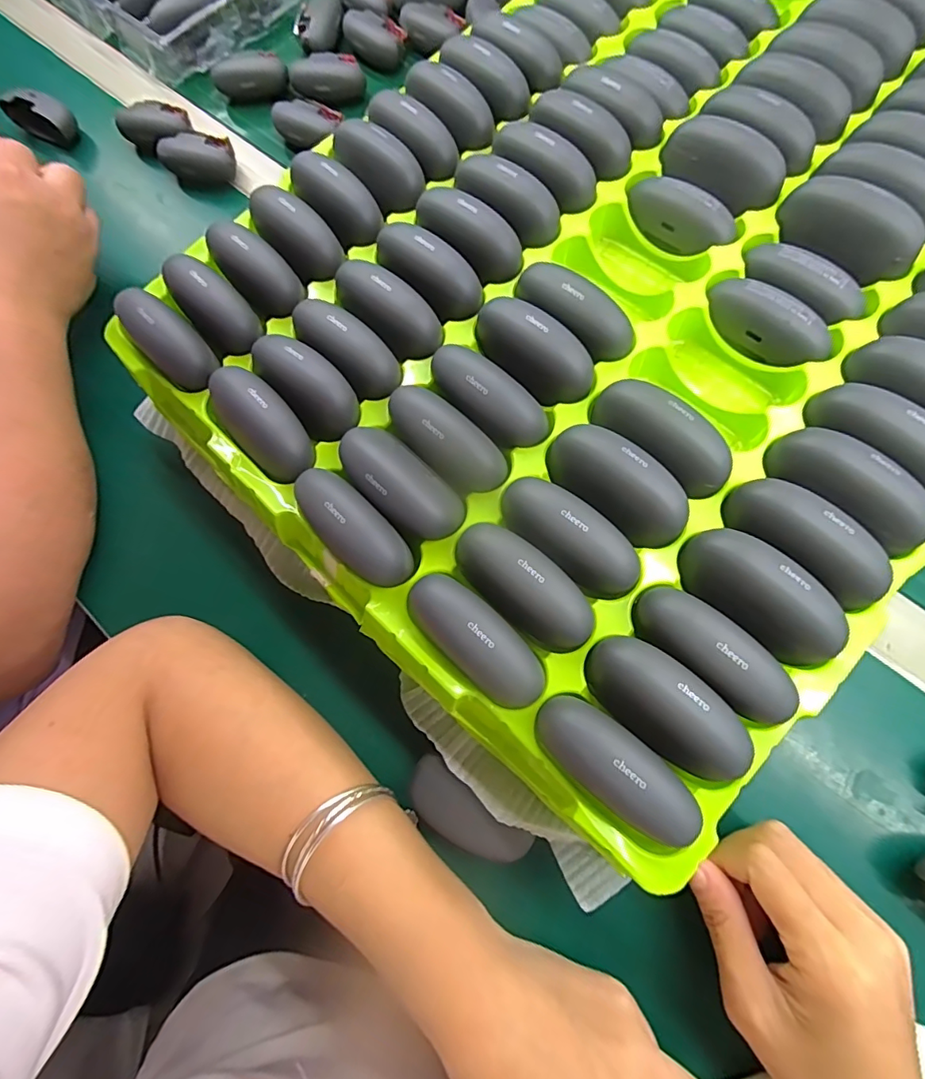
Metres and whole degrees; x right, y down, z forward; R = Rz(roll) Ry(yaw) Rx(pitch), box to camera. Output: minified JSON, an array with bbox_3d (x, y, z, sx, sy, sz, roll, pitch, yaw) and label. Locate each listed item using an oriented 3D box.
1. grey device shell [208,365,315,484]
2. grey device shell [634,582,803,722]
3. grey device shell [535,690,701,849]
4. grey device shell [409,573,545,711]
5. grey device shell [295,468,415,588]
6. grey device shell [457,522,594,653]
[{"bbox_3d":[-0.099,-0.057,0.236,0.061,0.018,0.030,40,81,14],"label":"grey device shell"},{"bbox_3d":[0.101,0.045,0.194,0.068,0.020,0.025,40,81,14],"label":"grey device shell"},{"bbox_3d":[0.059,0.086,0.185,0.065,0.019,0.026,37,80,14],"label":"grey device shell"},{"bbox_3d":[0.005,0.041,0.202,0.026,0.019,0.067,-44,75,-8],"label":"grey device shell"},{"bbox_3d":[-0.050,-0.007,0.219,0.065,0.019,0.025,43,81,15],"label":"grey device shell"},{"bbox_3d":[0.025,0.019,0.207,0.066,0.018,0.028,40,80,14],"label":"grey device shell"}]

